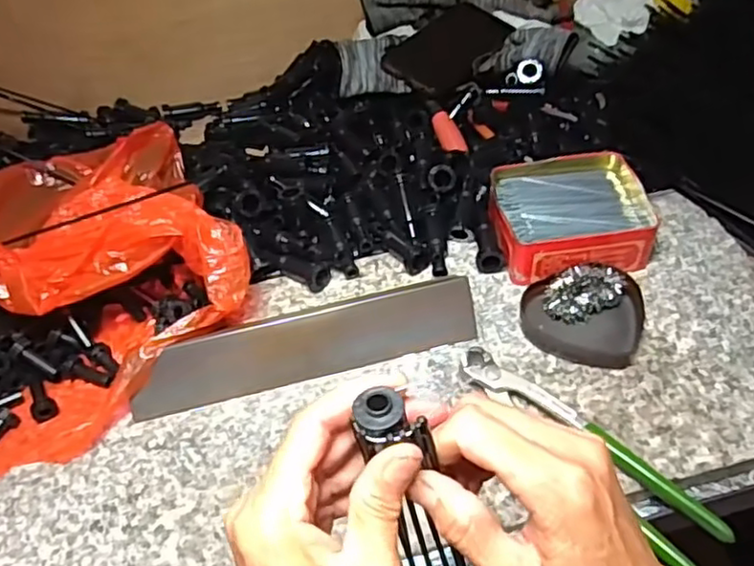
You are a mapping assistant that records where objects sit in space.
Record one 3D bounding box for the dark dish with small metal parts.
[{"bbox_3d":[0.165,0.019,0.526,0.091,0.023,0.089,-2,50,3],"label":"dark dish with small metal parts"}]

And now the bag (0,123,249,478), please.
[{"bbox_3d":[-0.287,-0.007,0.517,0.325,0.126,0.261,-30,54,-19],"label":"bag"}]

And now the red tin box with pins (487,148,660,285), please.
[{"bbox_3d":[0.165,-0.059,0.575,0.128,0.040,0.112,-10,50,-3],"label":"red tin box with pins"}]

